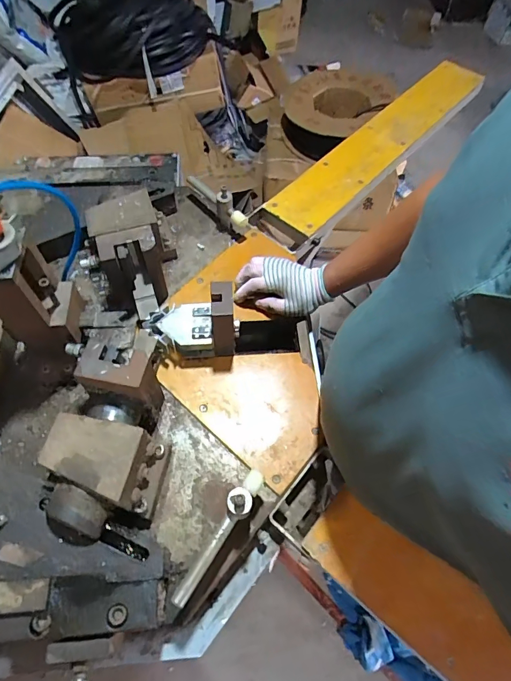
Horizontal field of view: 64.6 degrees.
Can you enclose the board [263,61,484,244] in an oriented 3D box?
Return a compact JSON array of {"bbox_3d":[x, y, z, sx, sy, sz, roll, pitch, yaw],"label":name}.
[{"bbox_3d":[0.292,-0.457,0.914,0.131,0.031,0.693,40,69,13],"label":"board"}]

